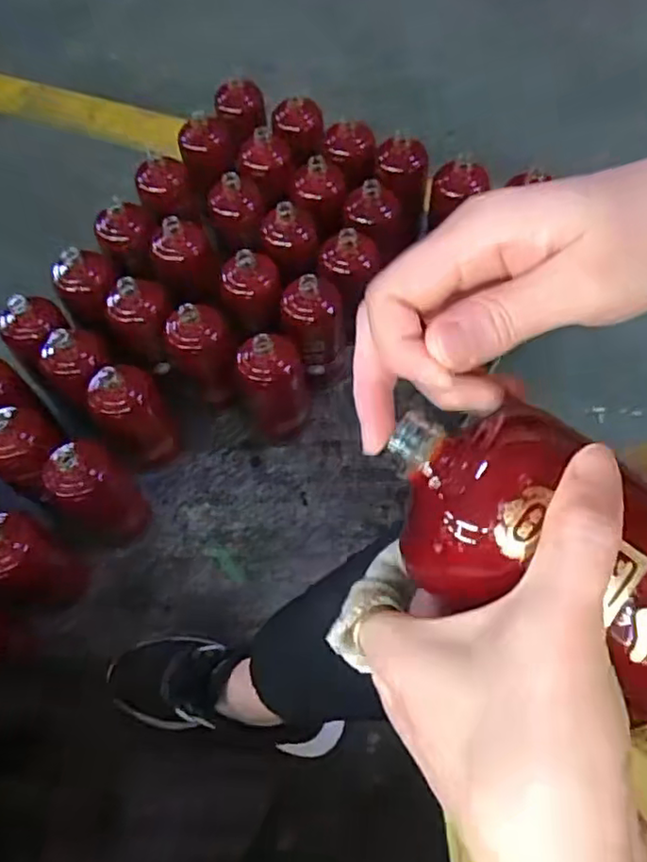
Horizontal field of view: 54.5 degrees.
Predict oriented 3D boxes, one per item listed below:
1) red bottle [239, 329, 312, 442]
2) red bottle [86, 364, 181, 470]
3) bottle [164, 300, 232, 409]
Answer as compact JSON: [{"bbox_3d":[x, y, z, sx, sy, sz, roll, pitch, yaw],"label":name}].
[{"bbox_3d":[-0.063,-0.060,0.832,0.084,0.190,0.076,-10,61,-2],"label":"red bottle"},{"bbox_3d":[-0.246,-0.020,0.819,0.084,0.175,0.077,-33,64,-14],"label":"red bottle"},{"bbox_3d":[-0.168,-0.109,0.866,0.078,0.175,0.070,-24,62,-10],"label":"bottle"}]

